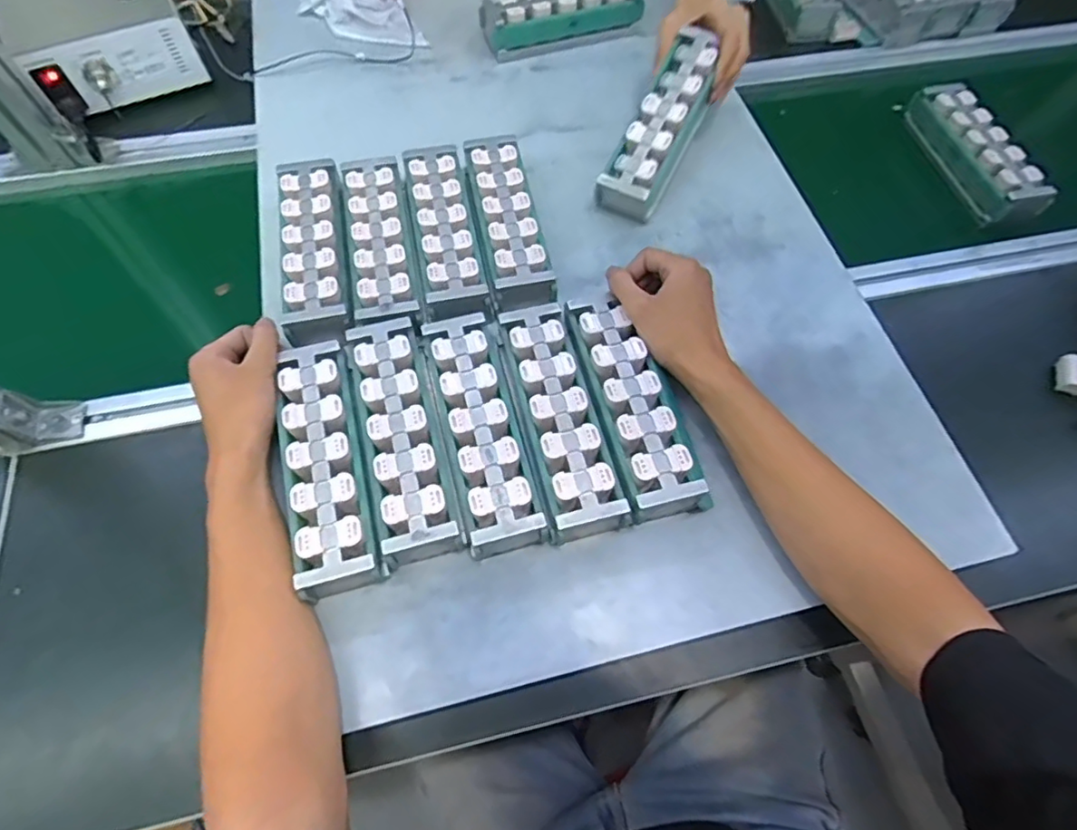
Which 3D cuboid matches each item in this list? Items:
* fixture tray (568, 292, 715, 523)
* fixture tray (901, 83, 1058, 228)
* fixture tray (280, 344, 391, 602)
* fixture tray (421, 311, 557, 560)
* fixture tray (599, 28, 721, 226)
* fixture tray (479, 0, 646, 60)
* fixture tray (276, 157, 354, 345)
[{"bbox_3d":[0.075,-0.015,0.452,0.064,0.039,0.196,-15,67,-8],"label":"fixture tray"},{"bbox_3d":[0.499,-0.309,0.644,0.063,0.054,0.197,-12,64,-7],"label":"fixture tray"},{"bbox_3d":[-0.162,0.035,0.423,0.055,0.041,0.189,-14,68,-8],"label":"fixture tray"},{"bbox_3d":[-0.042,0.013,0.440,0.060,0.047,0.188,-13,65,-8],"label":"fixture tray"},{"bbox_3d":[0.121,-0.288,0.552,0.056,0.047,0.185,26,88,12],"label":"fixture tray"},{"bbox_3d":[0.032,-0.488,0.686,0.196,0.055,0.055,-19,65,-10],"label":"fixture tray"},{"bbox_3d":[-0.203,-0.148,0.511,0.055,0.043,0.196,-12,64,-7],"label":"fixture tray"}]

